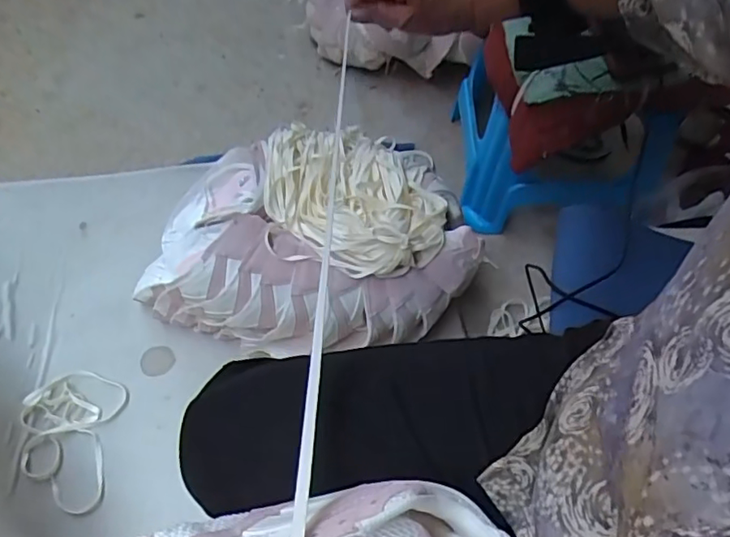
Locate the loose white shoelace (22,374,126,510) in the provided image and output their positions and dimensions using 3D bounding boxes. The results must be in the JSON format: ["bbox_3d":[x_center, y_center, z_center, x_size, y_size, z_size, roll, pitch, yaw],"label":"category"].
[{"bbox_3d":[-0.406,0.228,0.764,0.130,0.019,0.183,2,60,4],"label":"loose white shoelace"}]

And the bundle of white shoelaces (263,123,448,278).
[{"bbox_3d":[-0.017,-0.116,0.773,0.236,0.085,0.293,-9,60,-9],"label":"bundle of white shoelaces"}]

